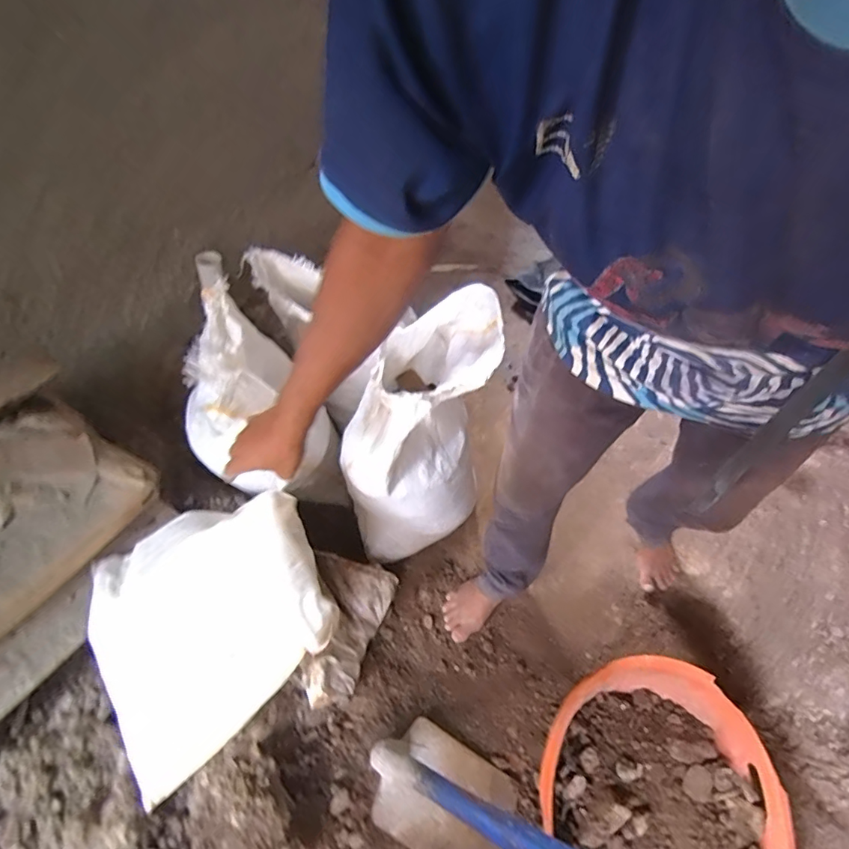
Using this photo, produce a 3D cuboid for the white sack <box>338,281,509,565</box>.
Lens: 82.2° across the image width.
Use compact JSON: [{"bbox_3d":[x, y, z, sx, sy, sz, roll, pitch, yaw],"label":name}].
[{"bbox_3d":[-0.012,0.024,0.996,0.285,0.514,0.334,13,50,2],"label":"white sack"}]

